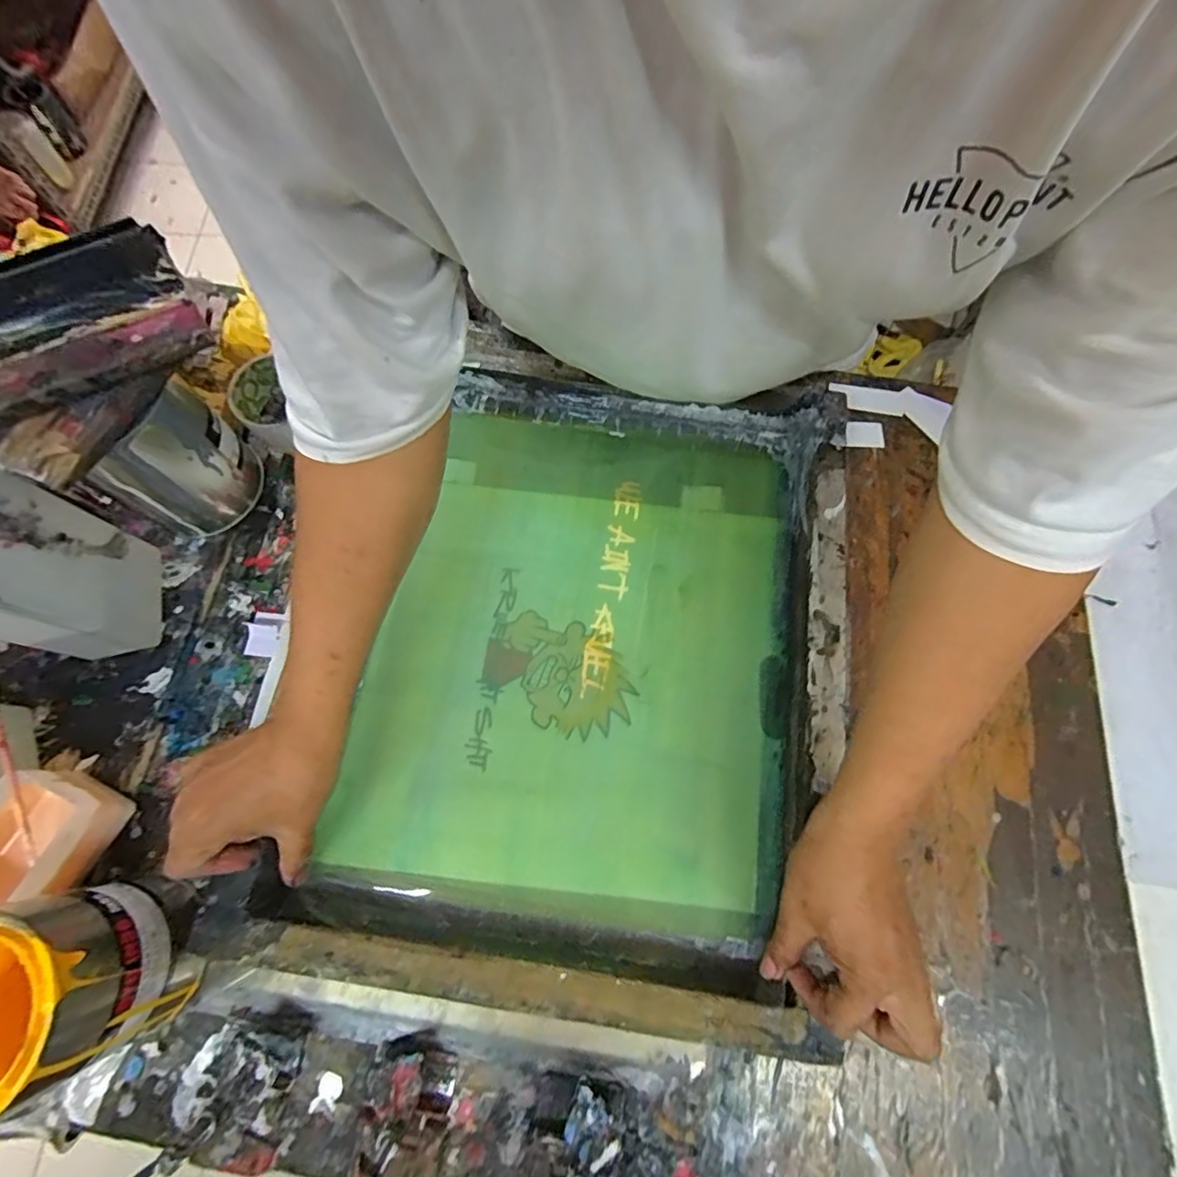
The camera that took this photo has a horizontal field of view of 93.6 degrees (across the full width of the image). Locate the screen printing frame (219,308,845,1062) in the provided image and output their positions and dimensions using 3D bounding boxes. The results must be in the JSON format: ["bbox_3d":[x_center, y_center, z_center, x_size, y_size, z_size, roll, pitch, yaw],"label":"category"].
[{"bbox_3d":[-0.003,0.048,0.488,0.418,0.048,0.539,9,72,3],"label":"screen printing frame"}]

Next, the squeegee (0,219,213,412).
[{"bbox_3d":[-0.384,-0.157,0.363,0.237,0.038,0.088,-28,98,-10],"label":"squeegee"}]

